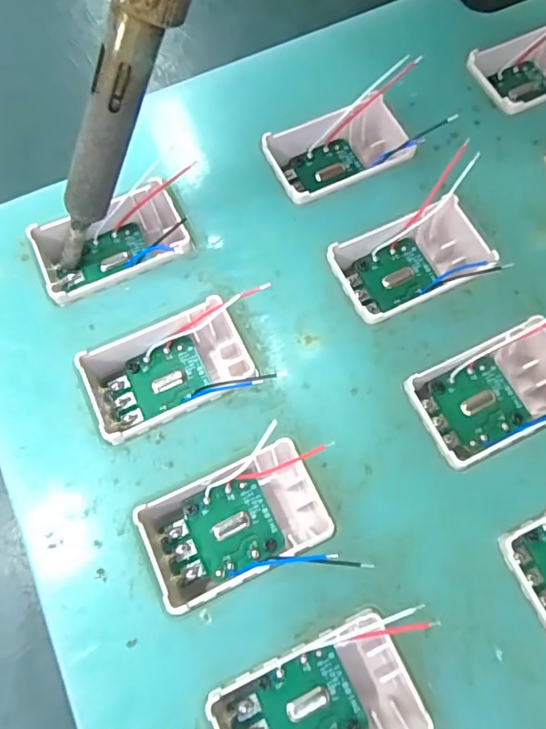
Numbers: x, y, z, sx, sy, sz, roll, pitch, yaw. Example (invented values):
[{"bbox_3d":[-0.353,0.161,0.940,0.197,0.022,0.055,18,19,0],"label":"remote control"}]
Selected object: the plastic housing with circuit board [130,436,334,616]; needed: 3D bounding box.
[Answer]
[{"bbox_3d":[-0.008,0.029,0.096,0.033,0.009,0.020,-25,71,-8],"label":"plastic housing with circuit board"}]

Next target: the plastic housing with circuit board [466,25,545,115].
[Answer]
[{"bbox_3d":[0.068,-0.074,0.131,0.039,0.010,0.021,-25,71,-8],"label":"plastic housing with circuit board"}]

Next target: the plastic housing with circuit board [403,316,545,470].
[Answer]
[{"bbox_3d":[0.043,0.006,0.103,0.032,0.010,0.019,-25,71,-8],"label":"plastic housing with circuit board"}]

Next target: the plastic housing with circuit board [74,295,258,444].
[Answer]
[{"bbox_3d":[-0.021,0.002,0.106,0.032,0.010,0.019,-23,71,-7],"label":"plastic housing with circuit board"}]

